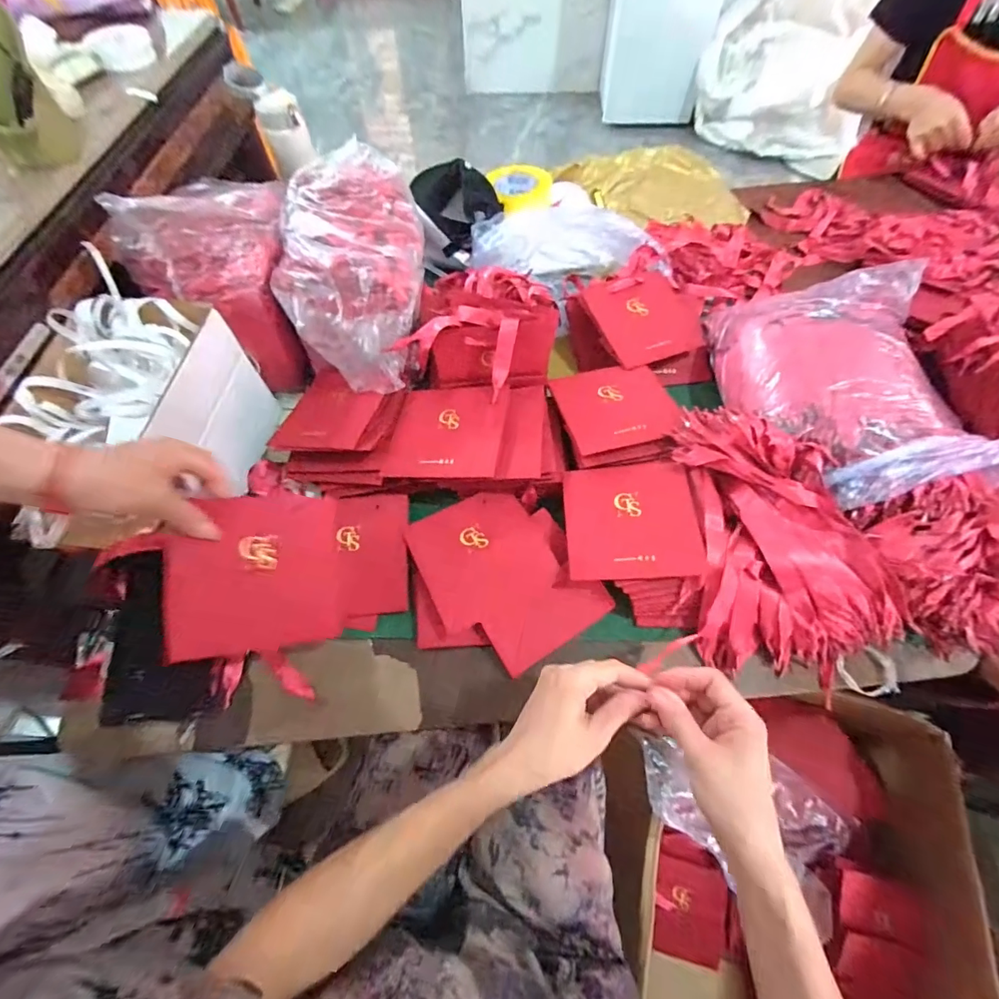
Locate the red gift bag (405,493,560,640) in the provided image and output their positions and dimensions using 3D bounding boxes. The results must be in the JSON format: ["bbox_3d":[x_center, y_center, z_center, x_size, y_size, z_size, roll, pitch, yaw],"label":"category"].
[{"bbox_3d":[-0.021,0.060,0.521,0.143,0.004,0.141,-23,64,-11],"label":"red gift bag"}]

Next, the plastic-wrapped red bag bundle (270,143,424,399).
[{"bbox_3d":[-0.187,-0.308,0.592,0.171,0.101,0.345,-6,77,-3],"label":"plastic-wrapped red bag bundle"}]

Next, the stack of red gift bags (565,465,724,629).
[{"bbox_3d":[0.157,0.048,0.516,0.160,0.059,0.170,1,62,2],"label":"stack of red gift bags"}]

